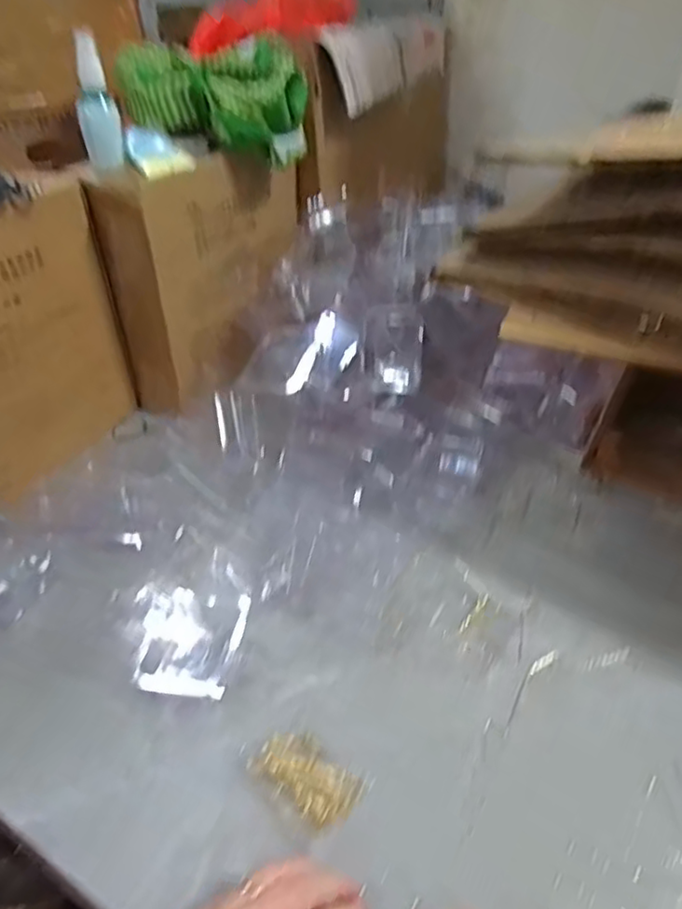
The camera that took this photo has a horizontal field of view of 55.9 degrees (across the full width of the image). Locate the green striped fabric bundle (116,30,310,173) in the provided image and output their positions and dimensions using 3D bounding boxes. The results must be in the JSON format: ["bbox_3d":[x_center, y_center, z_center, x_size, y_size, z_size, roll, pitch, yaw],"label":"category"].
[{"bbox_3d":[-0.145,-0.391,0.718,0.211,0.100,0.065,9,38,13],"label":"green striped fabric bundle"}]

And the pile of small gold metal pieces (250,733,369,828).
[{"bbox_3d":[-0.022,0.212,0.424,0.070,0.013,0.039,23,45,28],"label":"pile of small gold metal pieces"}]

